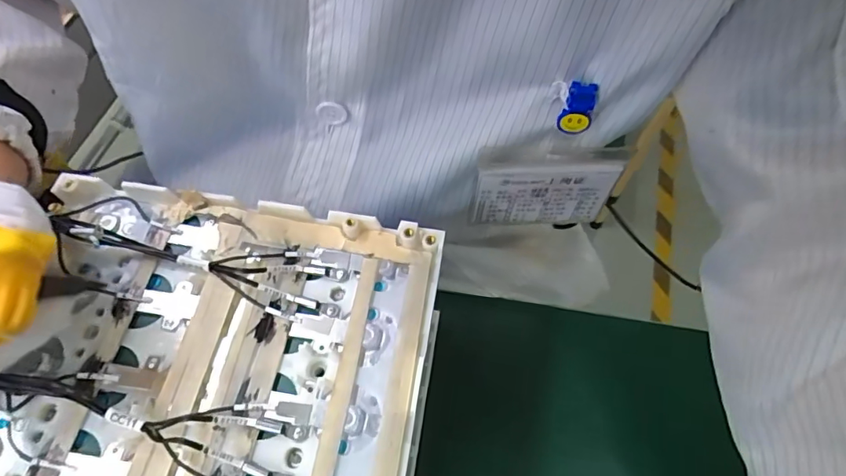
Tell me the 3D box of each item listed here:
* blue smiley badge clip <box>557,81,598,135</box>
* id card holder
[{"bbox_3d":[0.086,-0.071,0.274,0.017,0.028,0.012,9,62,4],"label":"blue smiley badge clip"},{"bbox_3d":[0.082,-0.032,0.336,0.097,0.079,0.005,-3,57,-2],"label":"id card holder"}]

